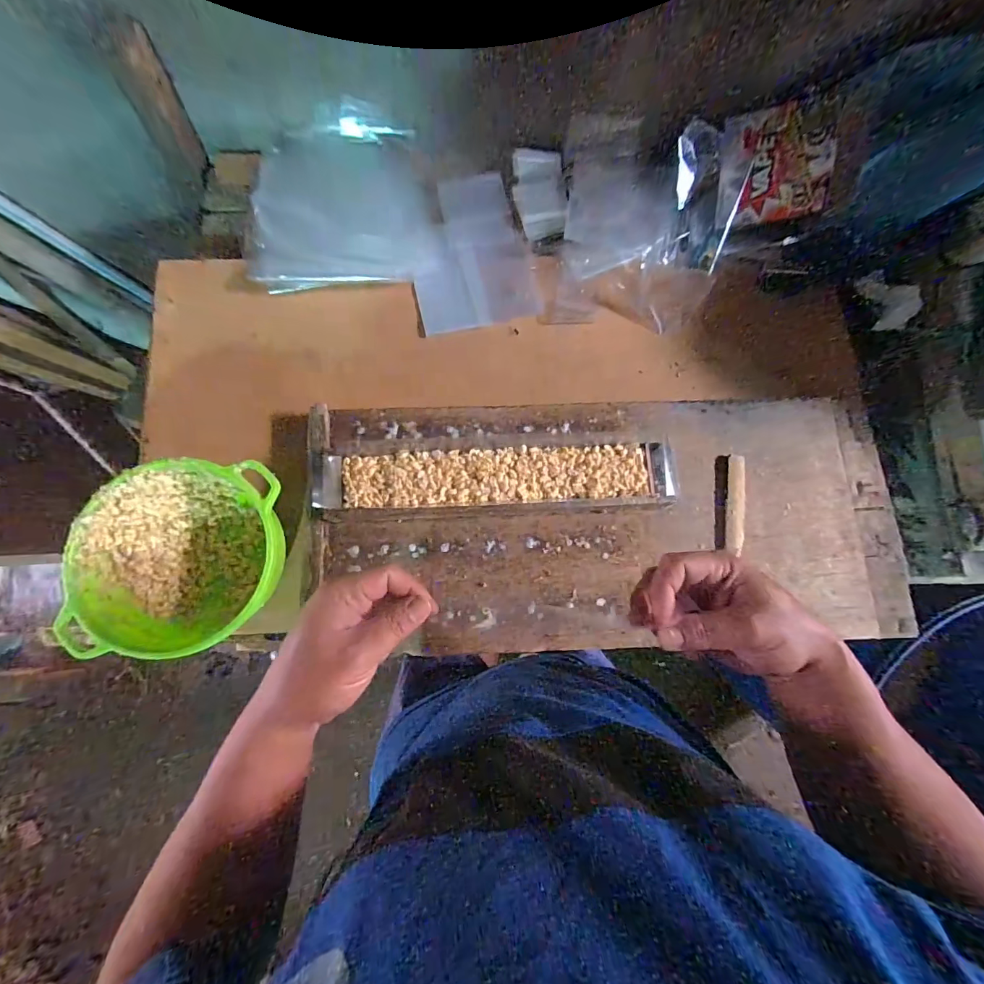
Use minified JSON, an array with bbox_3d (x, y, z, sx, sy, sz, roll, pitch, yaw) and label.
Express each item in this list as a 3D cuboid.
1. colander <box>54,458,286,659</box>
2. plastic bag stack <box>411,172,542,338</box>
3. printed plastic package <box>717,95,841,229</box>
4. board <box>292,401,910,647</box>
[{"bbox_3d":[-0.346,0.075,0.492,0.206,0.092,0.208,-3,80,-2],"label":"colander"},{"bbox_3d":[-0.037,-0.367,0.641,0.176,0.024,0.244,-13,77,-4],"label":"plastic bag stack"},{"bbox_3d":[0.389,-0.446,0.574,0.135,0.128,0.017,0,33,22],"label":"printed plastic package"},{"bbox_3d":[0.148,0.033,0.524,0.731,0.052,0.306,0,76,-3],"label":"board"}]

